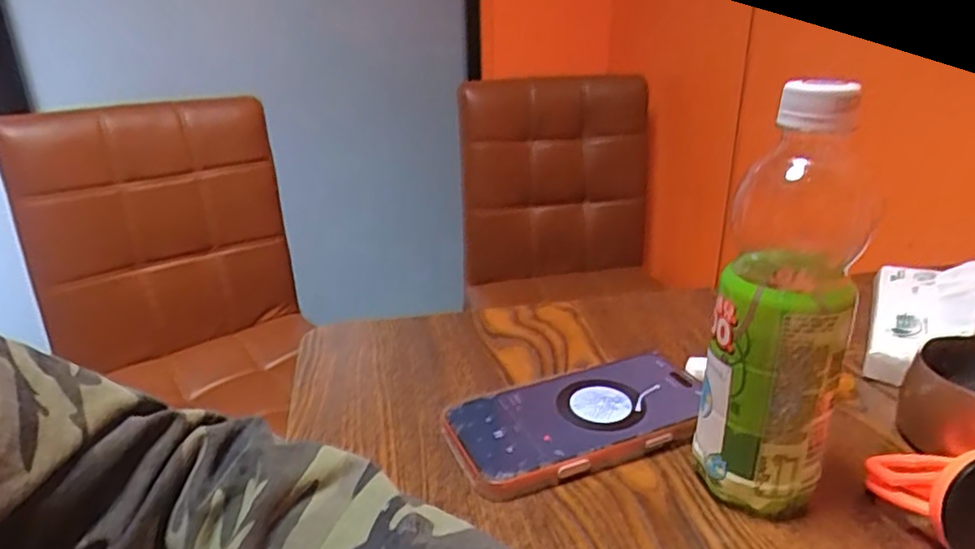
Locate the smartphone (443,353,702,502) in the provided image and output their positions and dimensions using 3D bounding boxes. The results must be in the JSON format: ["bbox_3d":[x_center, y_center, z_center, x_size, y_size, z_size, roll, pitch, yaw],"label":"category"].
[{"bbox_3d":[0.059,0.087,0.396,0.163,0.016,0.081,-9,24,-21],"label":"smartphone"}]

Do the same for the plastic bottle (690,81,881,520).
[{"bbox_3d":[0.143,0.018,0.311,0.059,0.208,0.060,13,26,28],"label":"plastic bottle"}]

